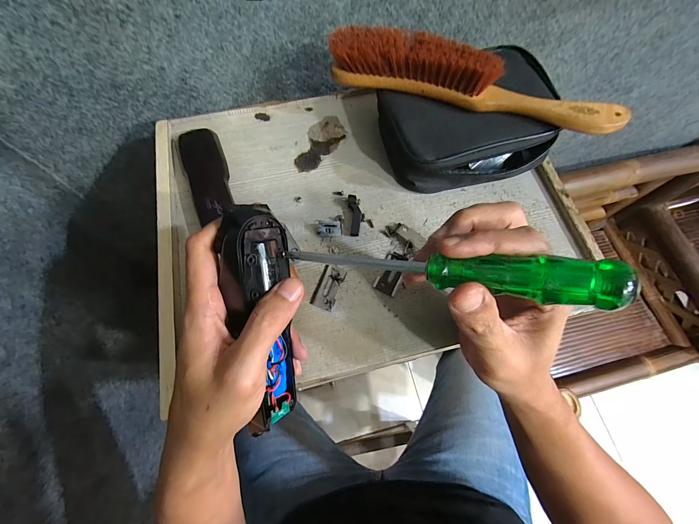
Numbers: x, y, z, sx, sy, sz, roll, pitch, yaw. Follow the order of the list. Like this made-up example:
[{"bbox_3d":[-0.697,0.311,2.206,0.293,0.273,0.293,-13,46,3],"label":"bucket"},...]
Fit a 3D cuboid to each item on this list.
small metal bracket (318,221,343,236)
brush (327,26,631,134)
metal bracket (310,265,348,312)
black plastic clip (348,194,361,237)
[{"bbox_3d":[-0.019,-0.032,0.294,0.023,0.012,0.010,1,68,-1],"label":"small metal bracket"},{"bbox_3d":[0.111,-0.161,0.272,0.259,0.047,0.035,17,69,6],"label":"brush"},{"bbox_3d":[-0.019,0.023,0.278,0.021,0.004,0.039,22,69,7],"label":"metal bracket"},{"bbox_3d":[0.006,-0.046,0.301,0.011,0.009,0.041,-3,68,-2],"label":"black plastic clip"}]

